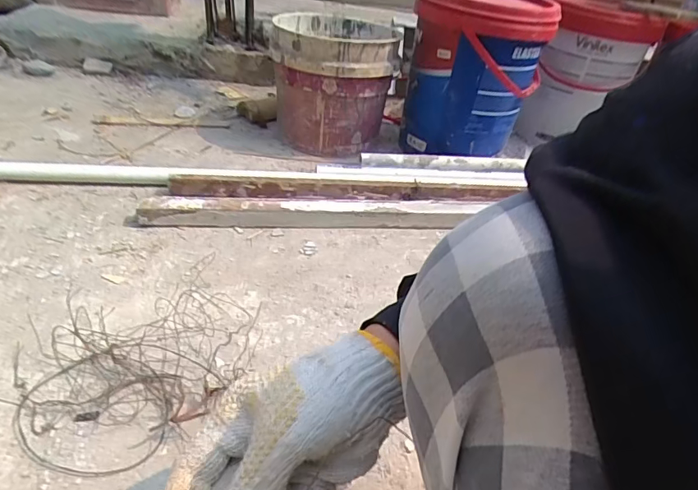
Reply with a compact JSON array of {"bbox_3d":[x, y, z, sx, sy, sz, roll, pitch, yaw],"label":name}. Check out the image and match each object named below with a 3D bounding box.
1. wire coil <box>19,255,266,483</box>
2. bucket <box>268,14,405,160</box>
[{"bbox_3d":[-0.252,0.116,0.581,0.274,0.046,0.254,5,35,-4],"label":"wire coil"},{"bbox_3d":[-0.044,-0.384,1.130,0.260,0.260,0.353,3,35,-7],"label":"bucket"}]

